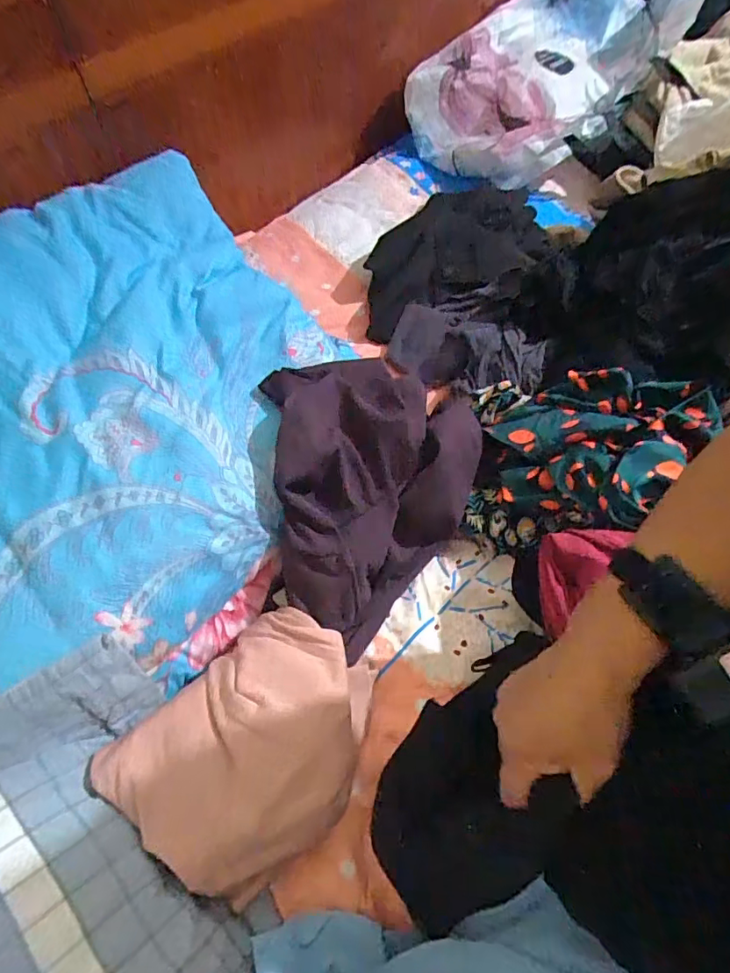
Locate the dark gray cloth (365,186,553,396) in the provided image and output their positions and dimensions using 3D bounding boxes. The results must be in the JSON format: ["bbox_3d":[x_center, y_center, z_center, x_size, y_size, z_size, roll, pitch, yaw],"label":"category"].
[{"bbox_3d":[0.134,-0.292,0.761,0.243,0.102,0.359,8,59,8],"label":"dark gray cloth"}]

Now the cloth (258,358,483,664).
[{"bbox_3d":[0.020,0.003,0.560,0.217,0.167,0.266,-9,58,-2],"label":"cloth"}]

